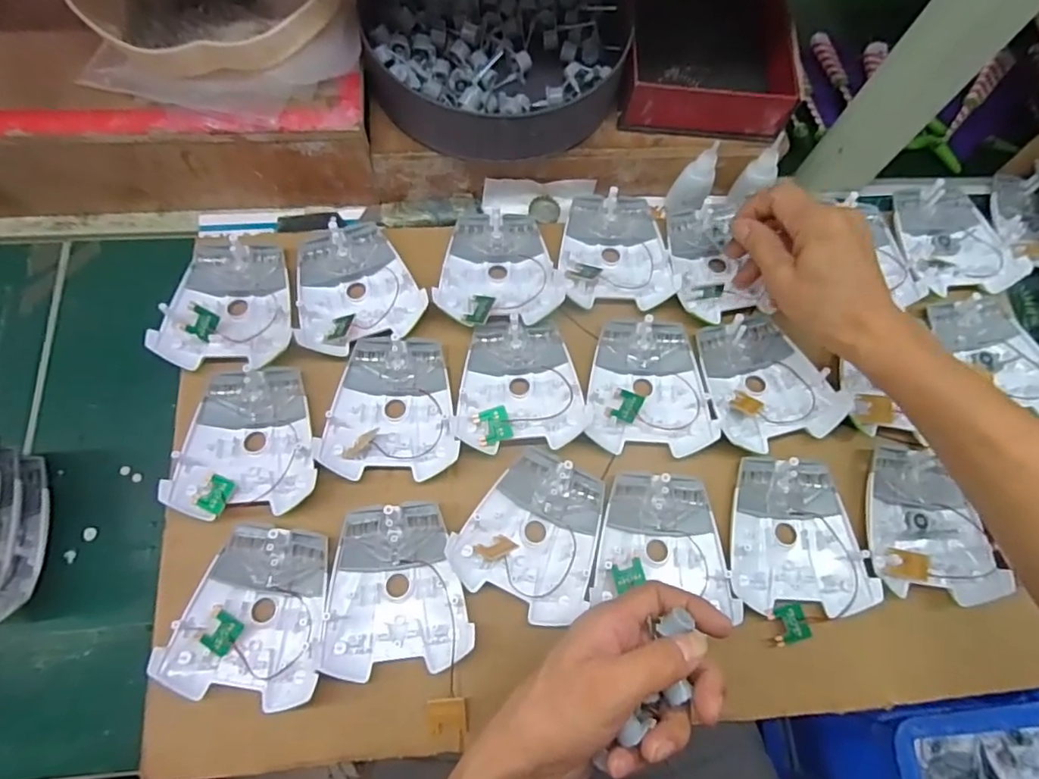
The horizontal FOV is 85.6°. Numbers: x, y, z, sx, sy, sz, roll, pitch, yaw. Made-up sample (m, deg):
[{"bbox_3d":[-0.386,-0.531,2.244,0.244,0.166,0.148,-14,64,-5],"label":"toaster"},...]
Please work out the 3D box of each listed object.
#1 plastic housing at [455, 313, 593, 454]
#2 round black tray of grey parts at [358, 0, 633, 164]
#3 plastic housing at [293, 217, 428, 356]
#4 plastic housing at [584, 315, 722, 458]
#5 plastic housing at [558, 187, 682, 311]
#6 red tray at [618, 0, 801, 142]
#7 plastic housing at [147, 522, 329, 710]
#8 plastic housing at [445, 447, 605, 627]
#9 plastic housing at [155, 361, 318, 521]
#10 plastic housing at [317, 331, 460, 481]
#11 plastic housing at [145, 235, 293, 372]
[{"bbox_3d":[0.003,-0.005,0.433,0.094,0.019,0.106,5,73,-3],"label":"plastic housing"},{"bbox_3d":[-0.016,-0.298,0.466,0.206,0.049,0.224,1,73,-4],"label":"round black tray of grey parts"},{"bbox_3d":[-0.129,-0.086,0.455,0.096,0.019,0.109,-8,74,-7],"label":"plastic housing"},{"bbox_3d":[0.100,-0.005,0.438,0.094,0.020,0.106,4,73,-3],"label":"plastic housing"},{"bbox_3d":[0.084,-0.120,0.480,0.094,0.016,0.109,4,73,-3],"label":"plastic housing"},{"bbox_3d":[0.154,-0.298,0.473,0.136,0.051,0.169,3,73,-4],"label":"red tray"},{"bbox_3d":[-0.177,0.148,0.377,0.096,0.019,0.108,8,72,-2],"label":"plastic housing"},{"bbox_3d":[0.014,0.101,0.404,0.094,0.021,0.108,28,73,4],"label":"plastic housing"},{"bbox_3d":[-0.198,0.035,0.409,0.094,0.019,0.108,-3,73,-5],"label":"plastic housing"},{"bbox_3d":[-0.094,0.011,0.425,0.094,0.014,0.108,4,73,-3],"label":"plastic housing"},{"bbox_3d":[-0.225,-0.068,0.442,0.092,0.023,0.107,6,73,-3],"label":"plastic housing"}]

